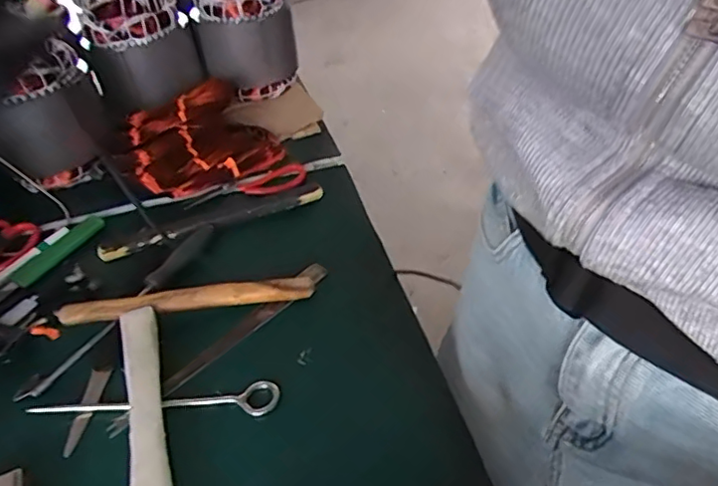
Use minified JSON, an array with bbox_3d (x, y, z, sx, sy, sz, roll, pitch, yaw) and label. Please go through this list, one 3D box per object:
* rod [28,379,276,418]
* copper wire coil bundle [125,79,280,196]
[{"bbox_3d":[-0.178,0.145,0.514,0.214,0.009,0.035,-8,42,-2],"label":"rod"},{"bbox_3d":[-0.232,-0.156,0.822,0.205,0.065,0.194,-22,44,-17],"label":"copper wire coil bundle"}]

